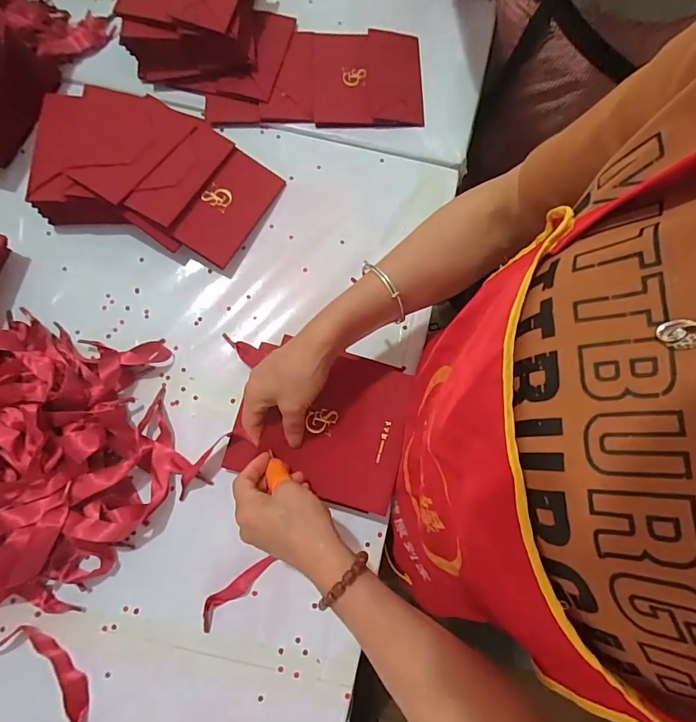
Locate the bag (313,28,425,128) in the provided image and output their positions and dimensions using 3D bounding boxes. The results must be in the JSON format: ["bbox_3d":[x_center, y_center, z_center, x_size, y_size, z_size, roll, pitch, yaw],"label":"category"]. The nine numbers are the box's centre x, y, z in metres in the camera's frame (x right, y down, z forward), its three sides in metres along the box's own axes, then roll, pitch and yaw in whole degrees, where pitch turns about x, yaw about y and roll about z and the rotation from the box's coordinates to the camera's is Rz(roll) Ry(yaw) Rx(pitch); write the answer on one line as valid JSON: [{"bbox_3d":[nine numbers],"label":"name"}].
[{"bbox_3d":[0.025,-0.364,0.535,0.136,0.016,0.142,0,78,-1],"label":"bag"}]

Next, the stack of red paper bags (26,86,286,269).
[{"bbox_3d":[-0.210,-0.211,0.467,0.238,0.078,0.157,17,78,2],"label":"stack of red paper bags"}]

